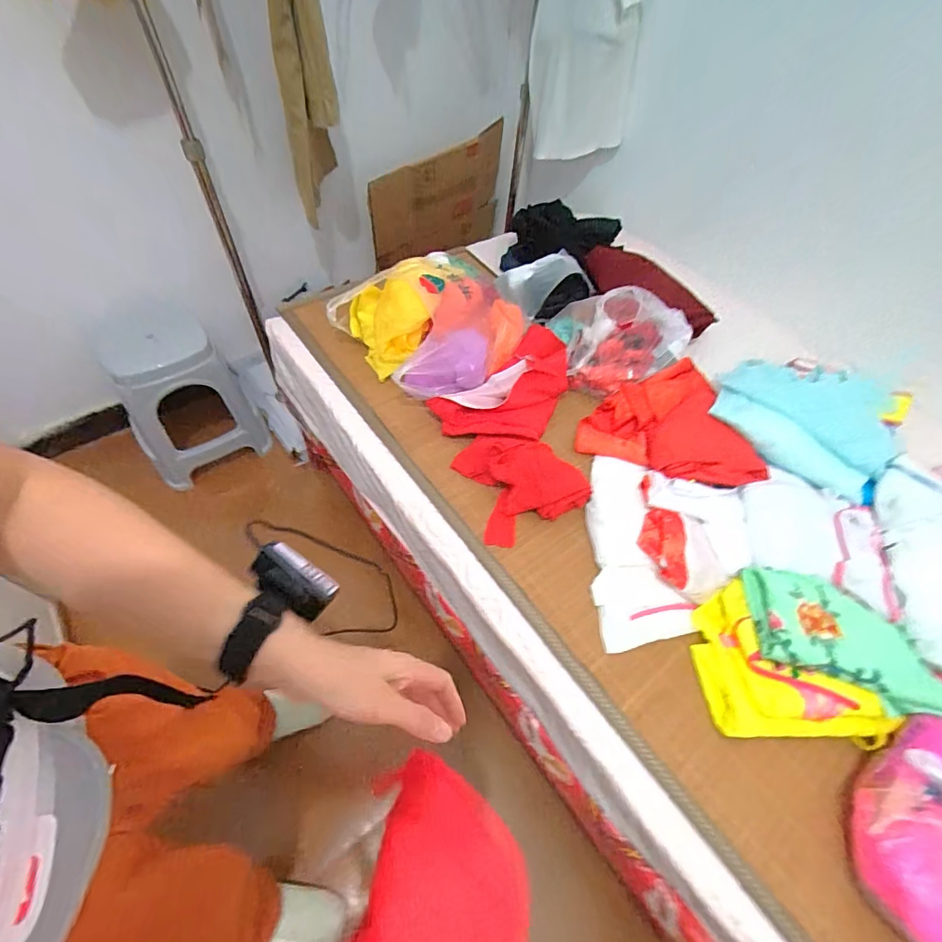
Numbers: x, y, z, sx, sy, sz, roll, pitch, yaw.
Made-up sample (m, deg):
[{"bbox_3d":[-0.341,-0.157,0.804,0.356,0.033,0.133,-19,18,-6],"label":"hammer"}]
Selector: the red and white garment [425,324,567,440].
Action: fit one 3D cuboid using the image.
[{"bbox_3d":[0.095,-0.158,0.980,0.327,0.102,0.194,-31,63,-24],"label":"red and white garment"}]

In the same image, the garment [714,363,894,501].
[{"bbox_3d":[0.709,-0.136,0.973,0.349,0.052,0.333,40,60,21],"label":"garment"}]

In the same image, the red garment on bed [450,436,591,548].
[{"bbox_3d":[0.080,0.011,0.883,0.196,0.082,0.213,-22,60,-20],"label":"red garment on bed"}]

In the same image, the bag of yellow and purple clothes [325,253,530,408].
[{"bbox_3d":[-0.063,-0.314,1.010,0.404,0.160,0.351,38,60,20],"label":"bag of yellow and purple clothes"}]

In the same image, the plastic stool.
[{"bbox_3d":[-0.849,-0.215,1.376,0.335,0.418,0.285,-28,62,-23],"label":"plastic stool"}]

